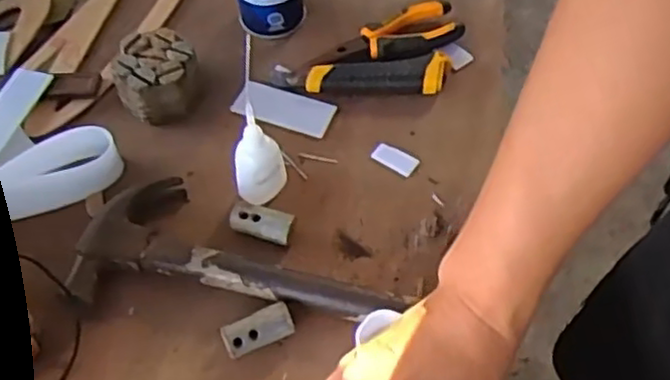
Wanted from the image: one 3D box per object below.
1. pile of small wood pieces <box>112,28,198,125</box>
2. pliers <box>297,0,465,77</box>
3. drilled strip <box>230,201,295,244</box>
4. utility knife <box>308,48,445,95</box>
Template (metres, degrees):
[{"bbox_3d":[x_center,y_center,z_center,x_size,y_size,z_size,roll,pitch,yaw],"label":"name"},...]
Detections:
[{"bbox_3d":[-0.161,-0.103,0.647,0.071,0.052,0.071,-7,57,-3],"label":"pile of small wood pieces"},{"bbox_3d":[0.046,-0.140,0.682,0.165,0.016,0.054,-23,60,-13],"label":"pliers"},{"bbox_3d":[-0.059,0.027,0.573,0.048,0.021,0.023,13,59,10],"label":"drilled strip"},{"bbox_3d":[0.040,-0.108,0.661,0.131,0.017,0.037,-3,57,-1],"label":"utility knife"}]

